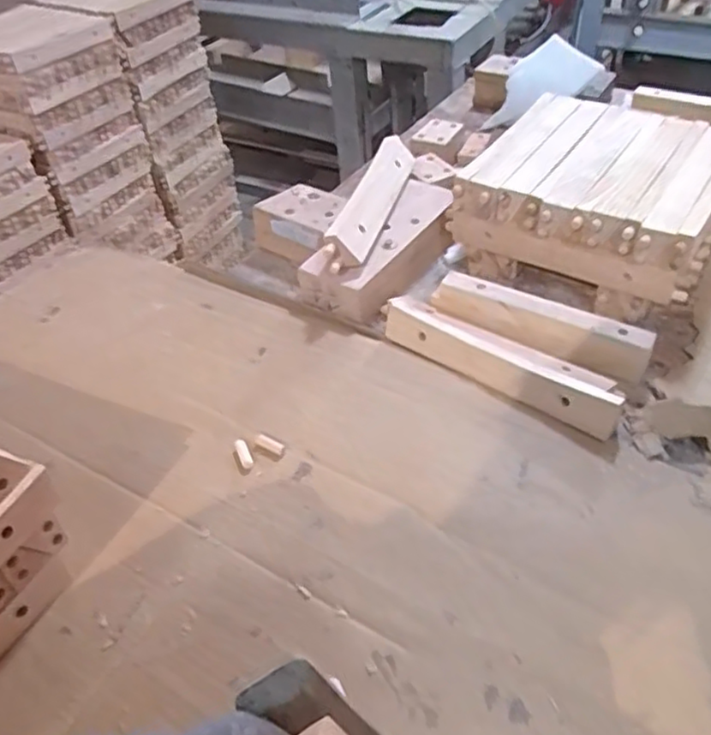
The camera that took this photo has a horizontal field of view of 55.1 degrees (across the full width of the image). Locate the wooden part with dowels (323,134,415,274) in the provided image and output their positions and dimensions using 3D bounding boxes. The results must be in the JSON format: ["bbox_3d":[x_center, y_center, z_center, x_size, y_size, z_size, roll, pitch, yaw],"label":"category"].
[{"bbox_3d":[0.021,-0.203,0.822,0.050,0.024,0.252,39,45,-15],"label":"wooden part with dowels"}]

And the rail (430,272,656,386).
[{"bbox_3d":[0.189,-0.042,0.721,0.232,0.053,0.045,21,49,25],"label":"rail"}]

